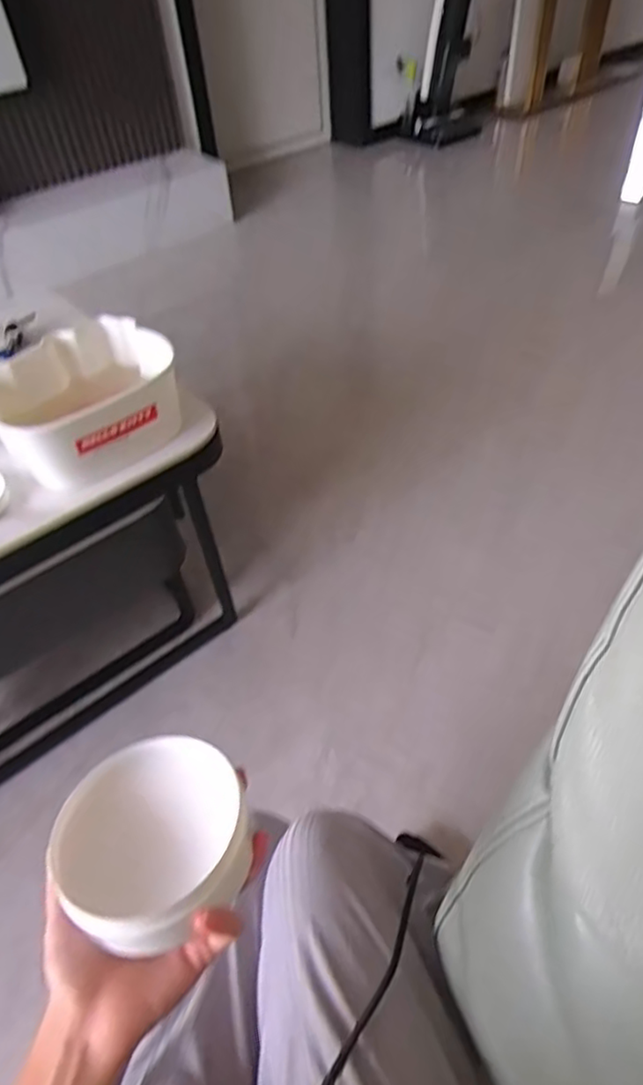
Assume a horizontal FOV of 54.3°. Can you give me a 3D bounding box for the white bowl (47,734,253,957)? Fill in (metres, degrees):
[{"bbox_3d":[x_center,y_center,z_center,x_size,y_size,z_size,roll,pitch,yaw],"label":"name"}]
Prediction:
[{"bbox_3d":[-0.094,0.166,0.349,0.101,0.057,0.107,-3,47,3],"label":"white bowl"}]

